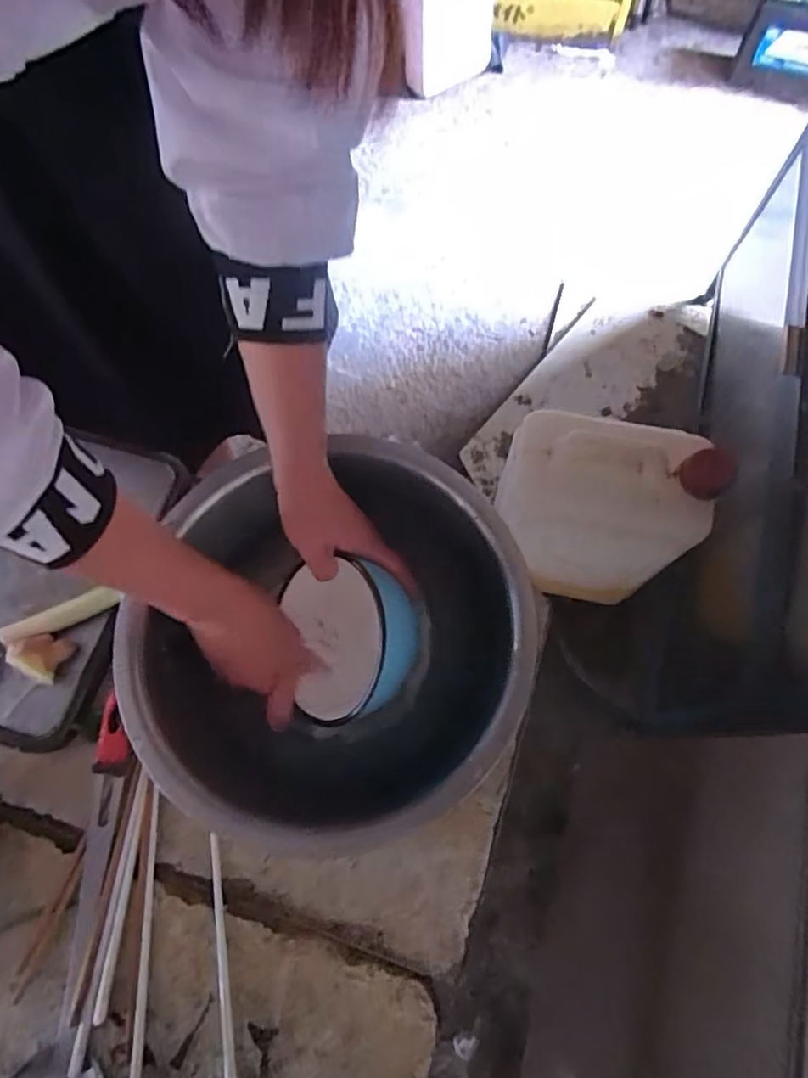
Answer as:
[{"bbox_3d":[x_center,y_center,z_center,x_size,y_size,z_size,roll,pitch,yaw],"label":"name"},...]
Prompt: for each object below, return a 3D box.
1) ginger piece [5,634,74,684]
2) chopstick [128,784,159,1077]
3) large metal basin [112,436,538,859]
[{"bbox_3d":[-0.326,0.104,0.525,0.039,0.026,0.039,21,71,8],"label":"ginger piece"},{"bbox_3d":[-0.208,0.324,0.475,0.010,0.007,0.224,-3,70,0],"label":"chopstick"},{"bbox_3d":[-0.060,0.094,0.491,0.318,0.091,0.283,-10,70,-3],"label":"large metal basin"}]

